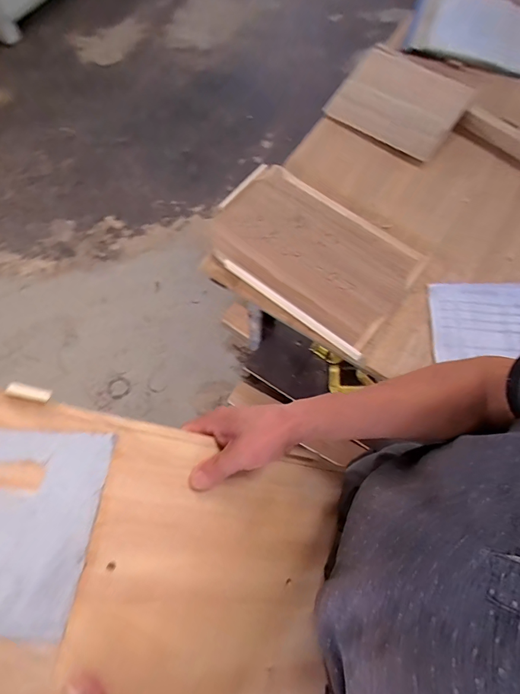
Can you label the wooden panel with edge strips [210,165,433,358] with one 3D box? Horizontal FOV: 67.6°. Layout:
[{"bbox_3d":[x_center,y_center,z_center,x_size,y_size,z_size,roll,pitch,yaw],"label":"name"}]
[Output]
[{"bbox_3d":[0.111,-0.209,0.832,0.420,0.031,0.282,36,73,11],"label":"wooden panel with edge strips"}]

